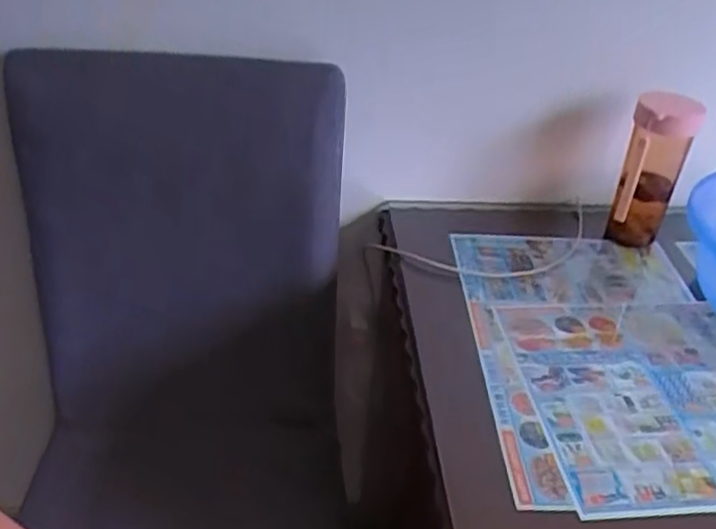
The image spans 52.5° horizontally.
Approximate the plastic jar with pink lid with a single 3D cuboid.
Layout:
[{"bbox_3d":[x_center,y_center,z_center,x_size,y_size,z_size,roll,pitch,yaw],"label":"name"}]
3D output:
[{"bbox_3d":[0.398,-0.125,0.986,0.075,0.210,0.065,18,36,20],"label":"plastic jar with pink lid"}]

